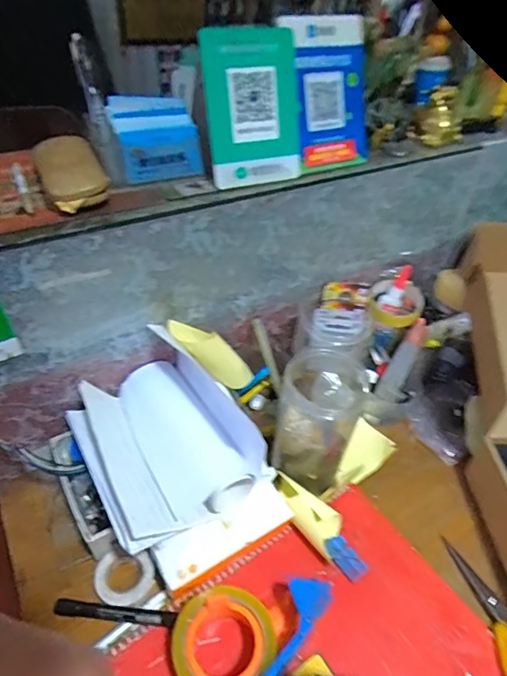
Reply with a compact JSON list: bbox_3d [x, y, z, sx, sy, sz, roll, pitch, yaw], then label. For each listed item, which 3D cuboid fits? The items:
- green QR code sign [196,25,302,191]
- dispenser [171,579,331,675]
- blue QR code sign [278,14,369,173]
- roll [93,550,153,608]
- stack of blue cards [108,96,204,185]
[{"bbox_3d":[0.000,-0.266,0.535,0.127,0.164,0.013,-20,29,-25],"label":"green QR code sign"},{"bbox_3d":[-0.004,0.294,0.467,0.153,0.056,0.098,-27,50,-30],"label":"dispenser"},{"bbox_3d":[0.098,-0.307,0.578,0.108,0.170,0.009,-20,28,-21],"label":"blue QR code sign"},{"bbox_3d":[-0.149,0.274,0.526,0.062,0.018,0.060,2,42,-2],"label":"roll"},{"bbox_3d":[-0.125,-0.250,0.564,0.107,0.068,0.110,-9,43,-14],"label":"stack of blue cards"}]

